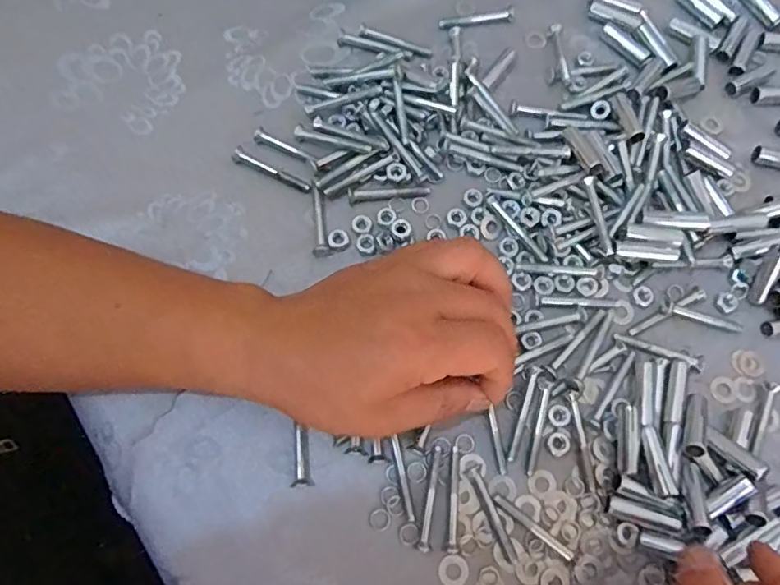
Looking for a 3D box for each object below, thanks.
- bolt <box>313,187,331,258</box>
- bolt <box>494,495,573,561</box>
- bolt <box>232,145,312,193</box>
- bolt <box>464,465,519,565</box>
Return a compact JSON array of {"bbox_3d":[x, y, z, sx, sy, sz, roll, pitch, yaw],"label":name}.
[{"bbox_3d":[-0.047,-0.045,0.362,0.010,0.006,0.048,-11,74,-5],"label":"bolt"},{"bbox_3d":[0.081,0.132,0.314,0.050,0.006,0.006,38,75,9],"label":"bolt"},{"bbox_3d":[-0.079,-0.081,0.373,0.058,0.005,0.010,29,74,7],"label":"bolt"},{"bbox_3d":[0.058,0.125,0.315,0.009,0.005,0.055,-24,76,-9],"label":"bolt"}]

